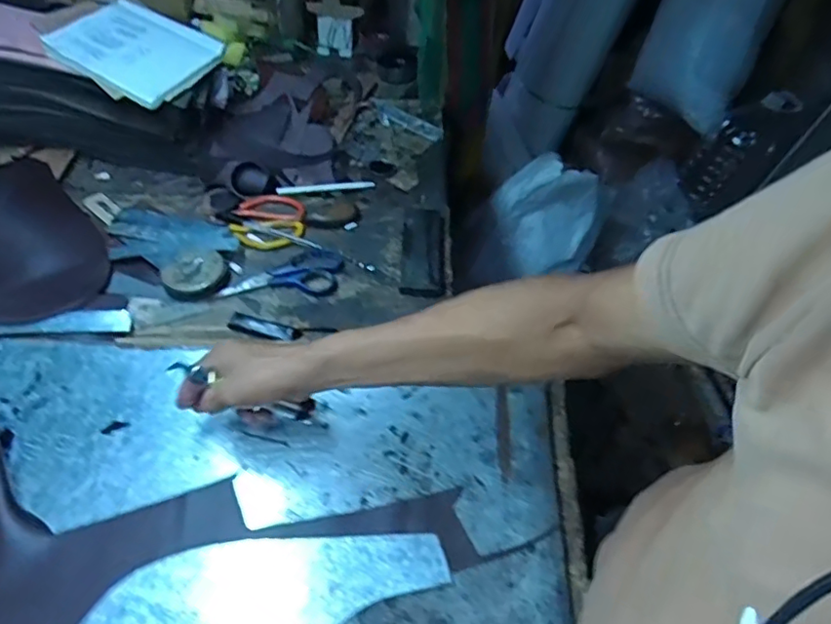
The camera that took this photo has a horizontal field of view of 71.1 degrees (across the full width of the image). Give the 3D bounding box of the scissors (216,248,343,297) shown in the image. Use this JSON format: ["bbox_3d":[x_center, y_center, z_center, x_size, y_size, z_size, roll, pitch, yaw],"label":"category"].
[{"bbox_3d":[-0.169,-0.050,0.742,0.147,0.004,0.074,-3,53,-6],"label":"scissors"}]

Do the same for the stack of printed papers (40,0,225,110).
[{"bbox_3d":[-0.403,-0.379,0.831,0.211,0.014,0.170,28,58,7],"label":"stack of printed papers"}]

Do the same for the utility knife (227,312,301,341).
[{"bbox_3d":[-0.184,0.020,0.701,0.087,0.007,0.024,16,53,8],"label":"utility knife"}]

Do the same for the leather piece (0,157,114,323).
[{"bbox_3d":[-0.535,-0.072,0.695,0.273,0.049,0.238,-34,61,-26],"label":"leather piece"}]

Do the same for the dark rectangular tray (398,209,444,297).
[{"bbox_3d":[0.011,-0.084,0.774,0.053,0.018,0.162,4,52,0],"label":"dark rectangular tray"}]

